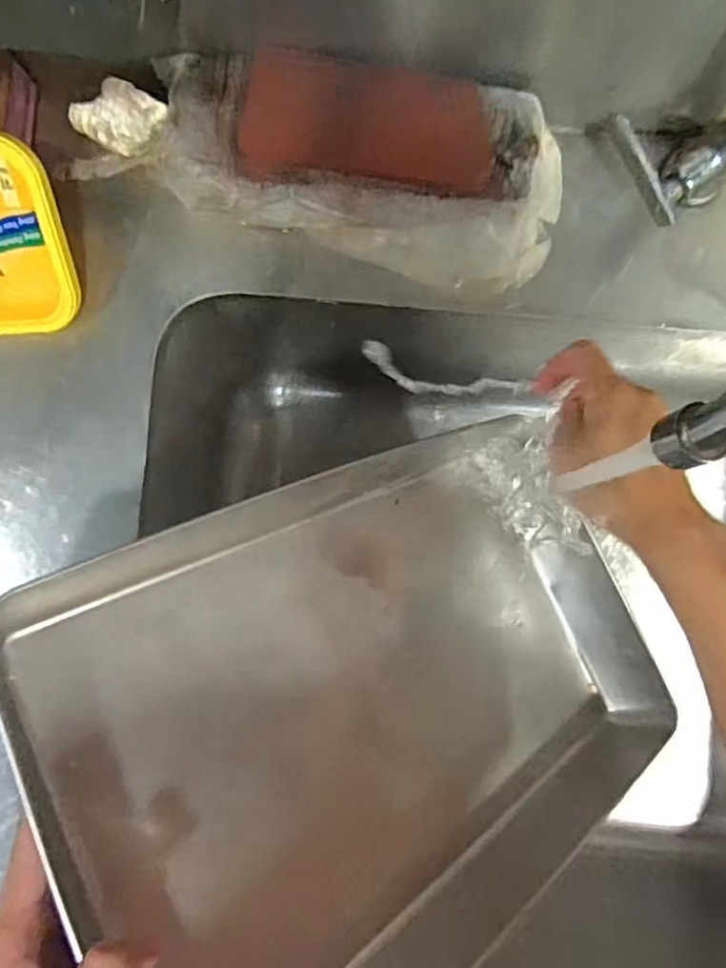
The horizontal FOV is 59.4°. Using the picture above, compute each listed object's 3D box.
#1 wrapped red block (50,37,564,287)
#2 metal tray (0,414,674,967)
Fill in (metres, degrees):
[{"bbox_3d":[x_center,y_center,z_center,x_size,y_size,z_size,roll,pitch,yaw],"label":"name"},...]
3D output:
[{"bbox_3d":[-0.028,-0.212,0.410,0.320,0.056,0.107,14,88,-1],"label":"wrapped red block"},{"bbox_3d":[0.028,0.149,0.430,0.433,0.053,0.328,-20,84,-37],"label":"metal tray"}]

